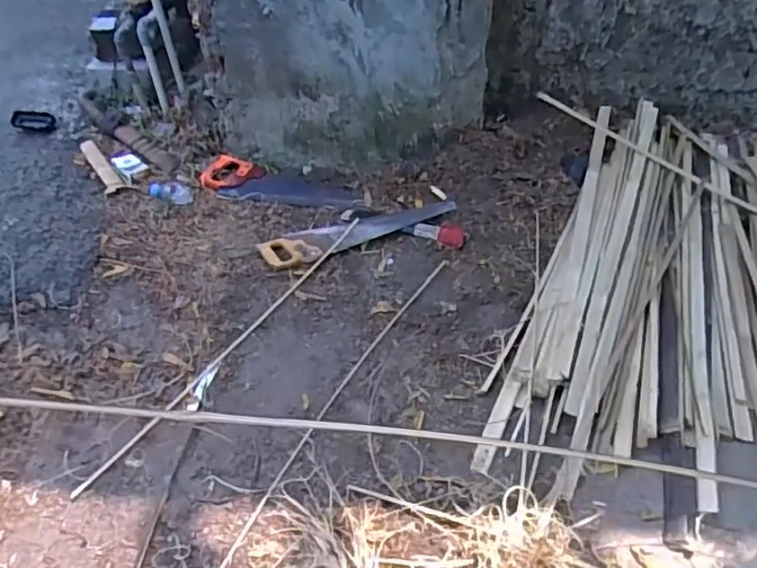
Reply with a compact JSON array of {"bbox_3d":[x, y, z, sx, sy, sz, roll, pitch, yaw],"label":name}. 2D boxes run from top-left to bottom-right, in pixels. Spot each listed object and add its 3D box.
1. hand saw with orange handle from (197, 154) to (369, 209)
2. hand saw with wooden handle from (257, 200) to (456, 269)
[{"bbox_3d":[-0.262,-0.269,1.695,0.458,0.046,0.176,10,44,11],"label":"hand saw with orange handle"},{"bbox_3d":[-0.049,-0.143,1.571,0.500,0.030,0.114,-18,46,-18],"label":"hand saw with wooden handle"}]

